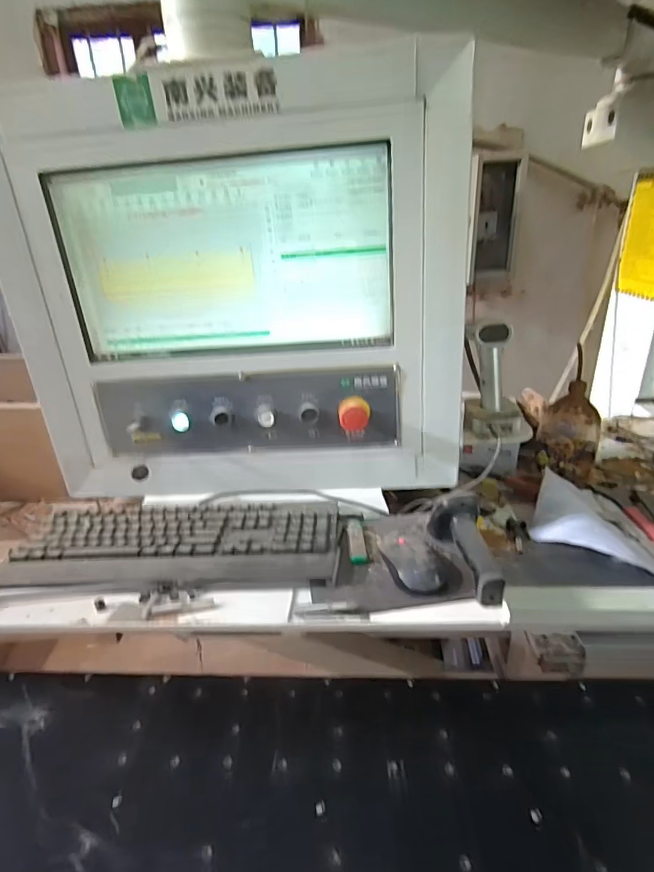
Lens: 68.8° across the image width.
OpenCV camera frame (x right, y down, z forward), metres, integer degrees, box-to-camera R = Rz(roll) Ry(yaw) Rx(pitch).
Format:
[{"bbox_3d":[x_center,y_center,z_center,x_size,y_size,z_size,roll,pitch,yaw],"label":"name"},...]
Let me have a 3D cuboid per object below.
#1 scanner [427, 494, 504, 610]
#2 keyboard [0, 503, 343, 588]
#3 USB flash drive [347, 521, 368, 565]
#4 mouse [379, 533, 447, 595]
[{"bbox_3d":[0.170,0.134,0.586,0.062,0.069,0.141,-2,25,1],"label":"scanner"},{"bbox_3d":[-0.207,0.143,0.668,0.444,0.029,0.157,-1,25,4],"label":"keyboard"},{"bbox_3d":[0.041,0.143,0.653,0.023,0.007,0.090,-3,25,-1],"label":"USB flash drive"},{"bbox_3d":[0.107,0.150,0.610,0.065,0.032,0.125,-5,25,-4],"label":"mouse"}]

